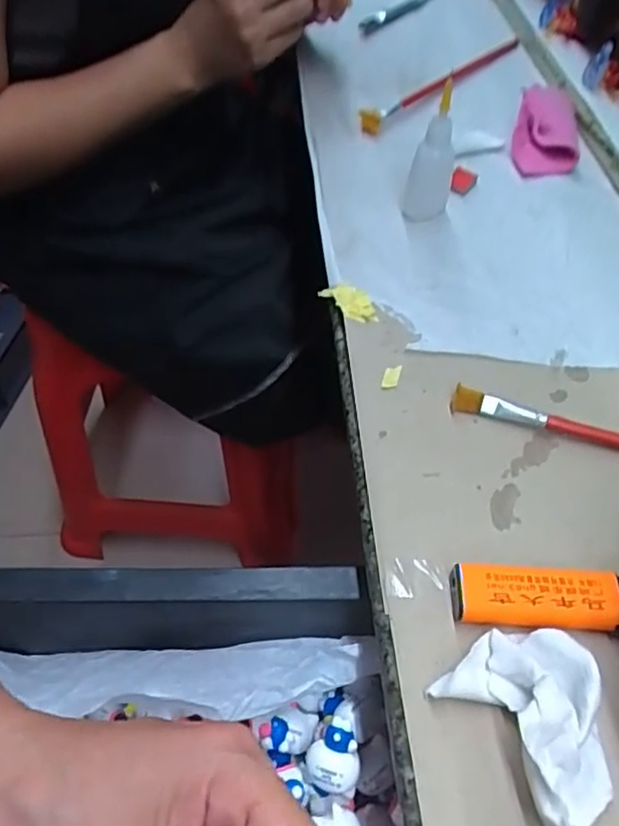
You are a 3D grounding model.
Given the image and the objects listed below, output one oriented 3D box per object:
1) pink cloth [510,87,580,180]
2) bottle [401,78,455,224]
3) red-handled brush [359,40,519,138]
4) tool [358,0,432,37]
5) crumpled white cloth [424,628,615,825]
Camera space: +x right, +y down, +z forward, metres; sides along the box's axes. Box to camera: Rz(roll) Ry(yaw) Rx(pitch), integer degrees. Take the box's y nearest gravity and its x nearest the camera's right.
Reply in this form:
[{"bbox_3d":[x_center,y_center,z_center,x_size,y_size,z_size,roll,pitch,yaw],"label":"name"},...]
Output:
[{"bbox_3d":[0.194,-0.234,0.516,0.051,0.029,0.117,14,51,9],"label":"pink cloth"},{"bbox_3d":[0.082,-0.174,0.425,0.026,0.083,0.026,31,57,20],"label":"bottle"},{"bbox_3d":[0.126,-0.307,0.580,0.020,0.021,0.259,34,56,24],"label":"red-handled brush"},{"bbox_3d":[0.099,-0.449,0.708,0.007,0.015,0.164,30,55,21],"label":"tool"},{"bbox_3d":[0.087,0.112,0.236,0.055,0.023,0.065,-29,59,-23],"label":"crumpled white cloth"}]

